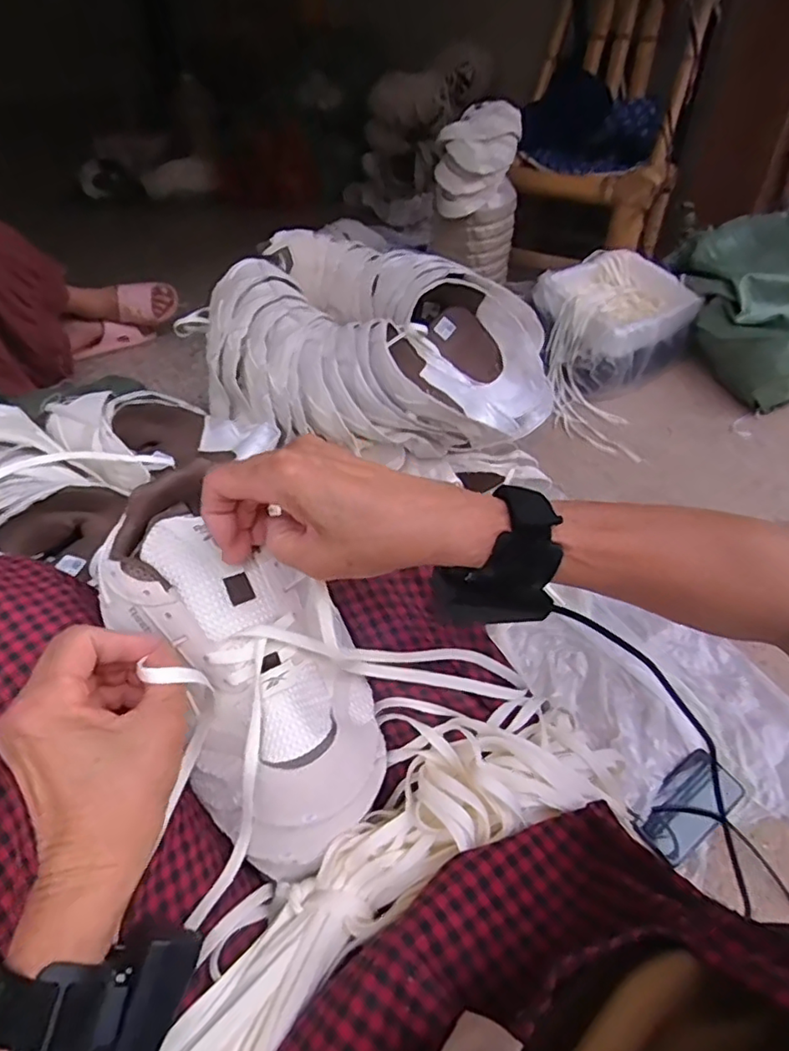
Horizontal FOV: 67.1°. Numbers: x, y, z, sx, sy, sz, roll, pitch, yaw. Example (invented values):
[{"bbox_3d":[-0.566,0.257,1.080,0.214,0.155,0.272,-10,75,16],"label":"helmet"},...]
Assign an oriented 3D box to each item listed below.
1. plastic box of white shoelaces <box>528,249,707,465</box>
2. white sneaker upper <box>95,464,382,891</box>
[{"bbox_3d":[0.488,-0.425,1.401,0.337,0.255,0.464,22,47,22],"label":"plastic box of white shoelaces"},{"bbox_3d":[-0.092,0.079,0.377,0.118,0.081,0.258,-29,84,-28],"label":"white sneaker upper"}]

